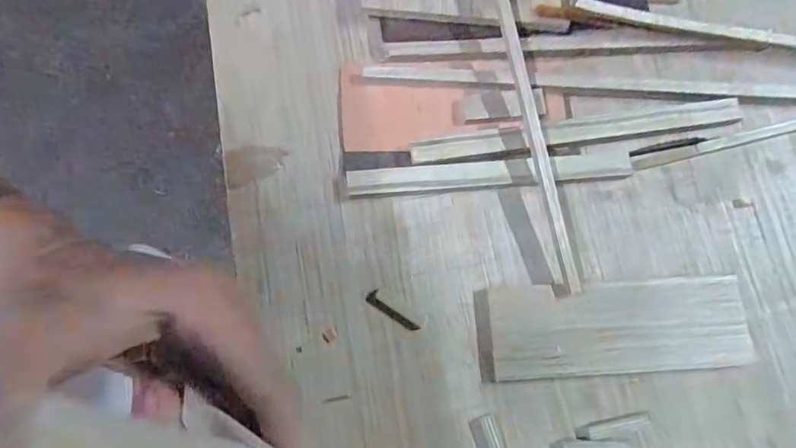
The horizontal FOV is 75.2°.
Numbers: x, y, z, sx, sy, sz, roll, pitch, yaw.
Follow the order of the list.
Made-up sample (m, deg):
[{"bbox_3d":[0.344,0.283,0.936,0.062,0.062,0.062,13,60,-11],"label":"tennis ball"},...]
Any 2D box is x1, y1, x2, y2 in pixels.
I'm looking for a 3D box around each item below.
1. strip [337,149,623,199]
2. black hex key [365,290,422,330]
[{"bbox_3d":[0.112,-0.060,0.619,0.342,0.016,0.035,-5,78,-2],"label":"strip"},{"bbox_3d":[-0.004,0.099,0.592,0.070,0.004,0.017,33,79,6],"label":"black hex key"}]

